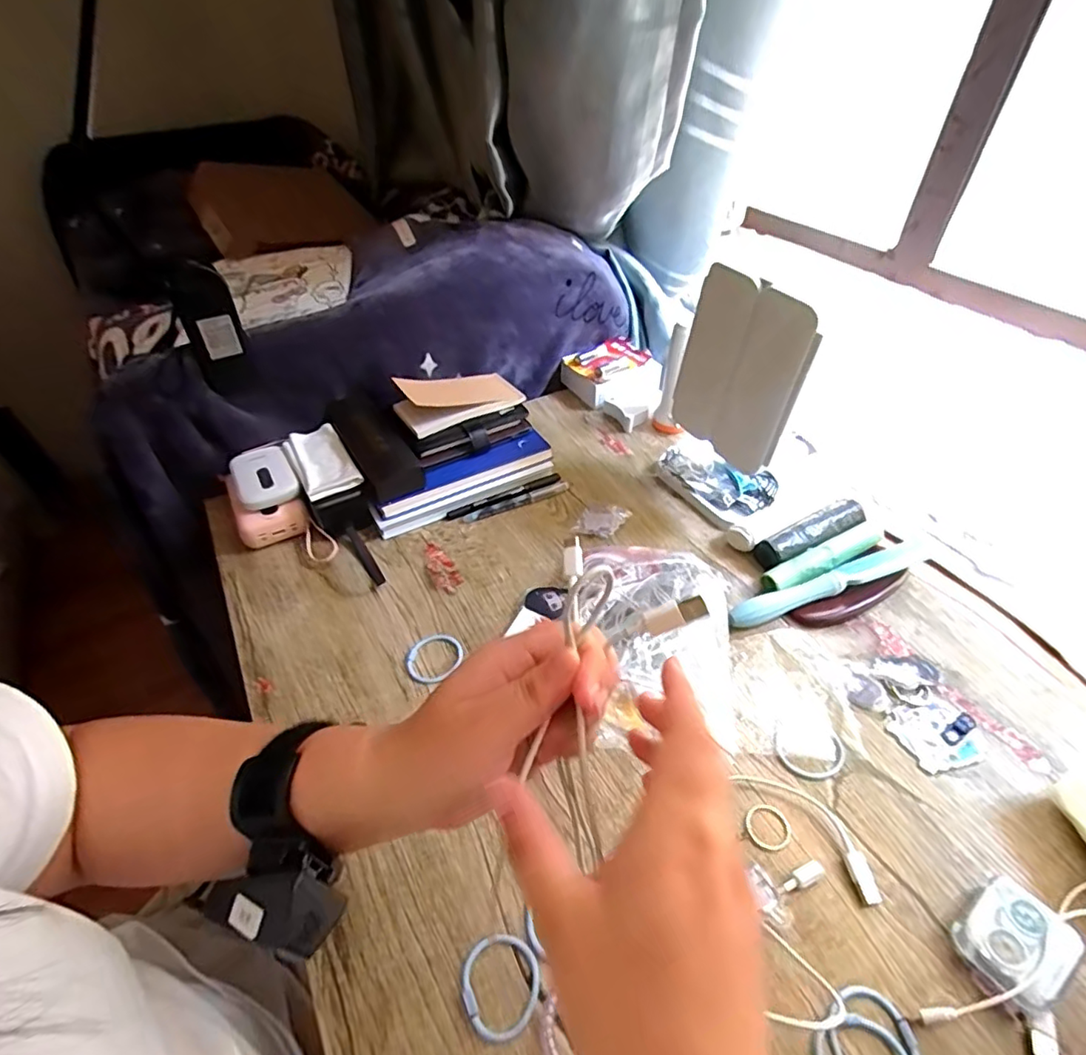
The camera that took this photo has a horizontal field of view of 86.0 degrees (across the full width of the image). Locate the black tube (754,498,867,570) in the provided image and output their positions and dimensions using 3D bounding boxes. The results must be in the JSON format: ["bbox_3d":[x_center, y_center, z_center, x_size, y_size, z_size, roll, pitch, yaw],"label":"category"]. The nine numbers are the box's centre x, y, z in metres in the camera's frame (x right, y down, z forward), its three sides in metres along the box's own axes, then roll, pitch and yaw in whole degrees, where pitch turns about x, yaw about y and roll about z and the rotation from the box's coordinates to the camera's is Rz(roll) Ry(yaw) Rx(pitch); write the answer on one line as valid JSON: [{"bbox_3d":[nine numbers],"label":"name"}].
[{"bbox_3d":[0.276,0.009,0.600,0.140,0.031,0.033,-21,47,-20],"label":"black tube"}]

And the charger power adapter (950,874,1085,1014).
[{"bbox_3d":[0.284,0.250,0.351,0.059,0.025,0.050,-24,48,-23],"label":"charger power adapter"}]

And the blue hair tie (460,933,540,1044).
[{"bbox_3d":[-0.025,0.271,0.346,0.046,0.004,0.050,0,43,0],"label":"blue hair tie"}]

